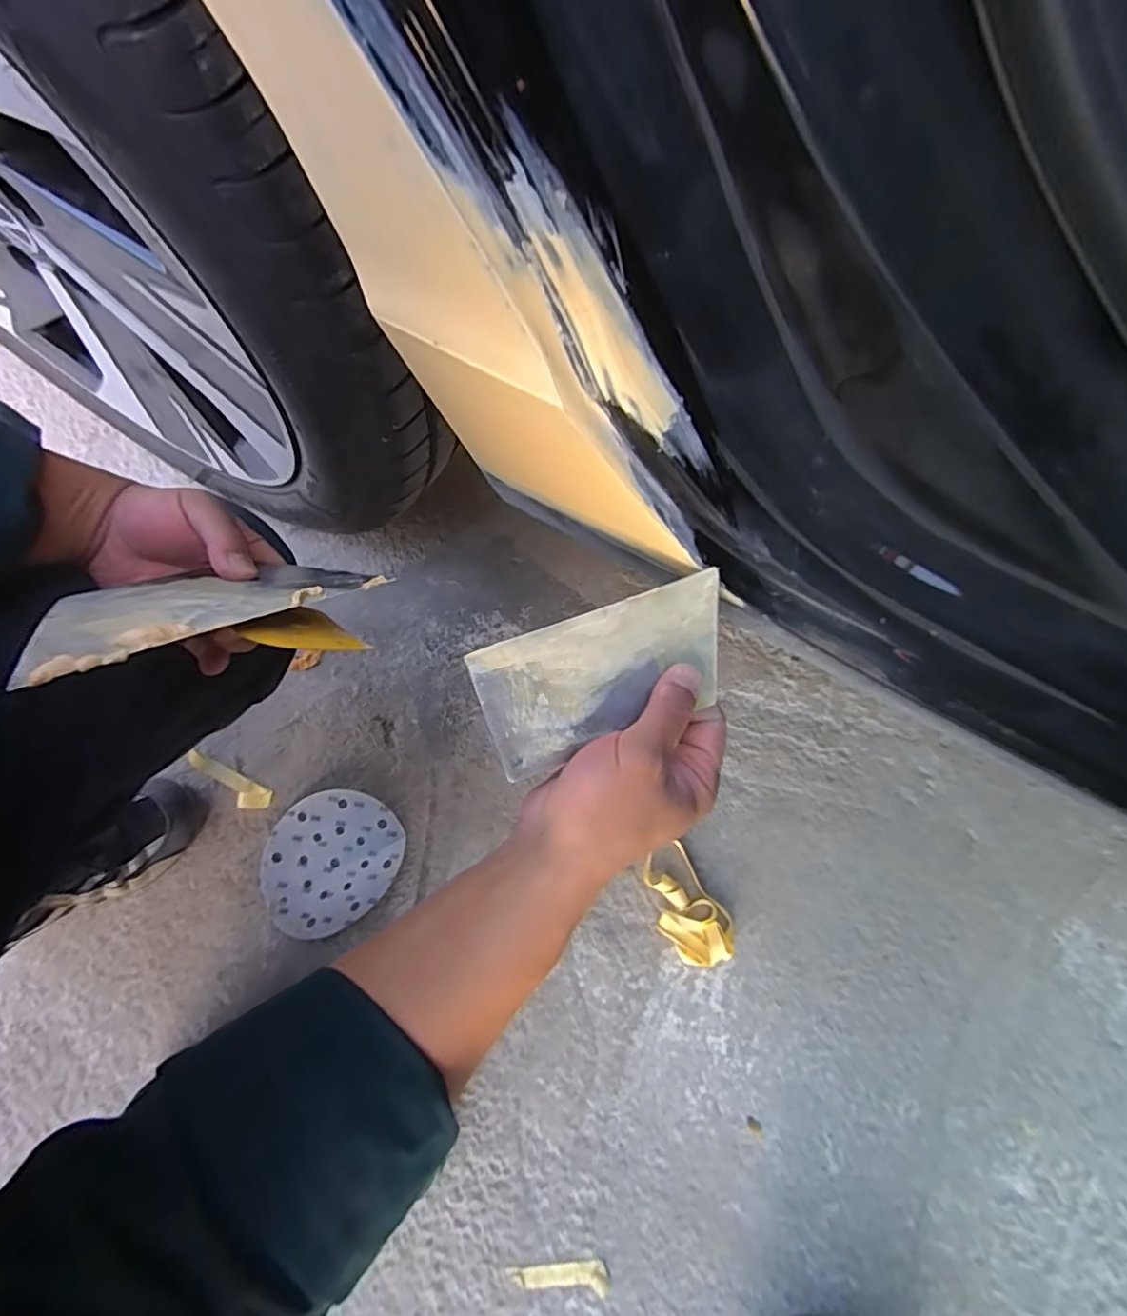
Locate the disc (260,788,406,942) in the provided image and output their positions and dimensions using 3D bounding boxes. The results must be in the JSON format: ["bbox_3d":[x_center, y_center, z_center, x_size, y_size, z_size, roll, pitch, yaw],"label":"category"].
[{"bbox_3d":[-0.238,0.205,0.602,0.144,0.009,0.126,-36,77,-10],"label":"disc"}]

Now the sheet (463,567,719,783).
[{"bbox_3d":[0.024,0.009,0.322,0.140,0.004,0.071,-20,96,-5],"label":"sheet"}]

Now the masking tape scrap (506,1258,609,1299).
[{"bbox_3d":[-0.005,0.532,0.506,0.086,0.006,0.020,2,74,0],"label":"masking tape scrap"}]

